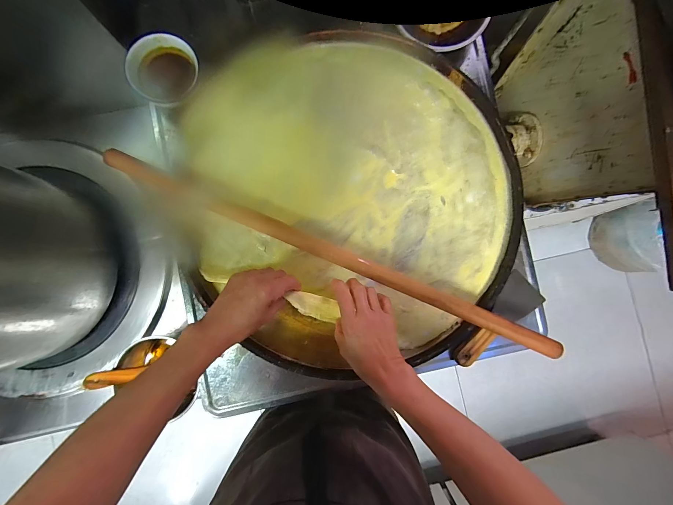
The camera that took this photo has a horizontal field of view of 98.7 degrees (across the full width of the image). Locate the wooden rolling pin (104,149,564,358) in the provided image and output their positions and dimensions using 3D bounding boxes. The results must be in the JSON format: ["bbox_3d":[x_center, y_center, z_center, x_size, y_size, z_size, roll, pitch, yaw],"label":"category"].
[{"bbox_3d":[-0.008,0.002,0.409,0.679,0.027,0.024,23,87,-1],"label":"wooden rolling pin"}]

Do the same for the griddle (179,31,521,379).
[{"bbox_3d":[0.028,-0.088,0.440,0.489,0.050,0.502,0,88,-2],"label":"griddle"}]

